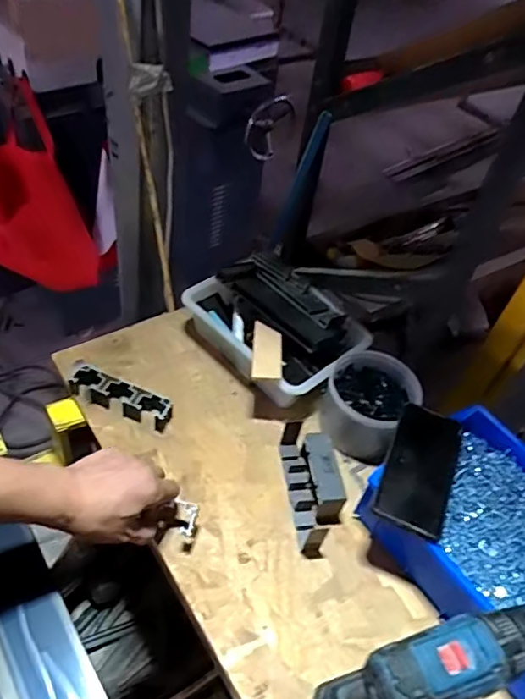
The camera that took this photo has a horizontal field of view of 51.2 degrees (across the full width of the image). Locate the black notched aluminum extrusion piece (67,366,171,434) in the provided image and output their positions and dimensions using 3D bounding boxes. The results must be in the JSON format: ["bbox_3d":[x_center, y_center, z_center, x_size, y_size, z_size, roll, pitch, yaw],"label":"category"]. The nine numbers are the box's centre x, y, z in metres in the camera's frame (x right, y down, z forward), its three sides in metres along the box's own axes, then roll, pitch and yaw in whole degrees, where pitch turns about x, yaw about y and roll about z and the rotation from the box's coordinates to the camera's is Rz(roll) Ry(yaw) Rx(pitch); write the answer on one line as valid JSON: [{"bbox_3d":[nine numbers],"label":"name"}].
[{"bbox_3d":[-0.184,0.062,0.709,0.141,0.035,0.038,24,48,12],"label":"black notched aluminum extrusion piece"}]

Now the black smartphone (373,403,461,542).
[{"bbox_3d":[0.173,0.127,0.603,0.073,0.012,0.158,26,46,9],"label":"black smartphone"}]

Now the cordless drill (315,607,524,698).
[{"bbox_3d":[0.134,0.274,0.441,0.150,0.218,0.069,-8,51,-18],"label":"cordless drill"}]

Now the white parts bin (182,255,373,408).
[{"bbox_3d":[0.017,-0.031,0.792,0.188,0.086,0.240,-26,57,-29],"label":"white parts bin"}]

